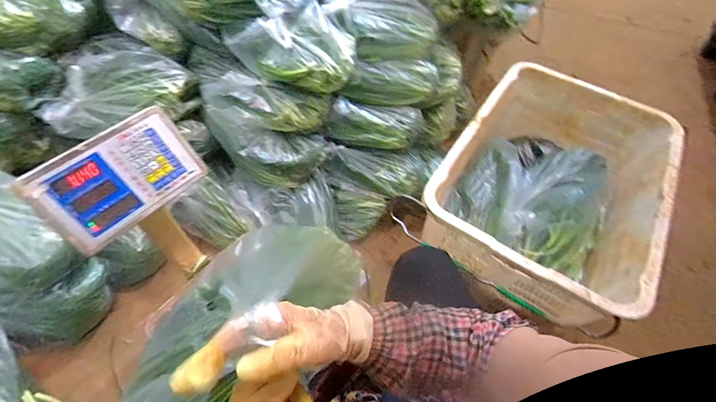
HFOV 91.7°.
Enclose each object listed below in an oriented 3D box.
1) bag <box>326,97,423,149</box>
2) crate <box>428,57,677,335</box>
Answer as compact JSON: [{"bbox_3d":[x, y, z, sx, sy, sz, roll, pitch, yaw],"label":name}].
[{"bbox_3d":[0.051,-0.232,1.032,0.292,0.112,0.098,4,55,0],"label":"bag"},{"bbox_3d":[0.511,-0.060,0.940,0.468,0.269,0.707,32,60,18],"label":"crate"}]

